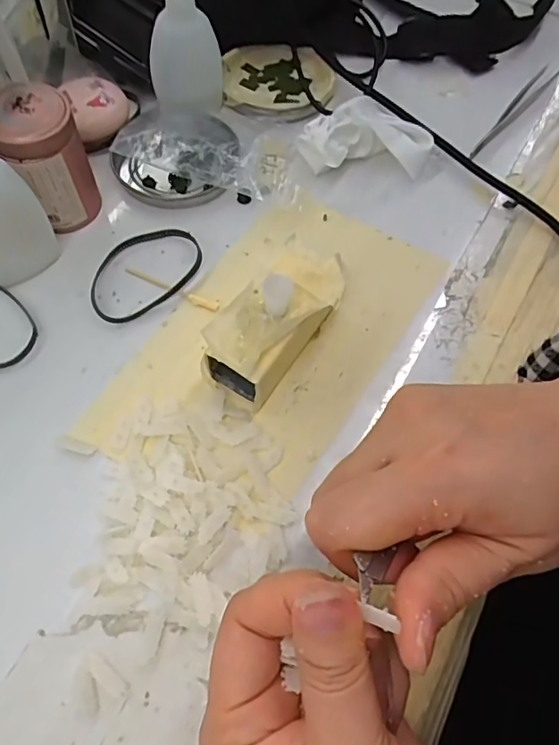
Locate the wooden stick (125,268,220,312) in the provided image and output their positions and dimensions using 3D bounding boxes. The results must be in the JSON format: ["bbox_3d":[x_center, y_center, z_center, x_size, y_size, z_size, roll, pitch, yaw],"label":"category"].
[{"bbox_3d":[-0.061,-0.047,0.300,0.058,0.004,0.007,24,64,9],"label":"wooden stick"}]

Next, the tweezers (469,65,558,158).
[{"bbox_3d":[0.170,-0.189,0.378,0.012,0.012,0.120,35,66,14],"label":"tweezers"}]

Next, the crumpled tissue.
[{"bbox_3d":[0.054,-0.155,0.347,0.085,0.027,0.059,-7,64,-7],"label":"crumpled tissue"}]

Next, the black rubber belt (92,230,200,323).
[{"bbox_3d":[-0.076,-0.058,0.304,0.071,0.007,0.047,-36,68,-16],"label":"black rubber belt"}]

